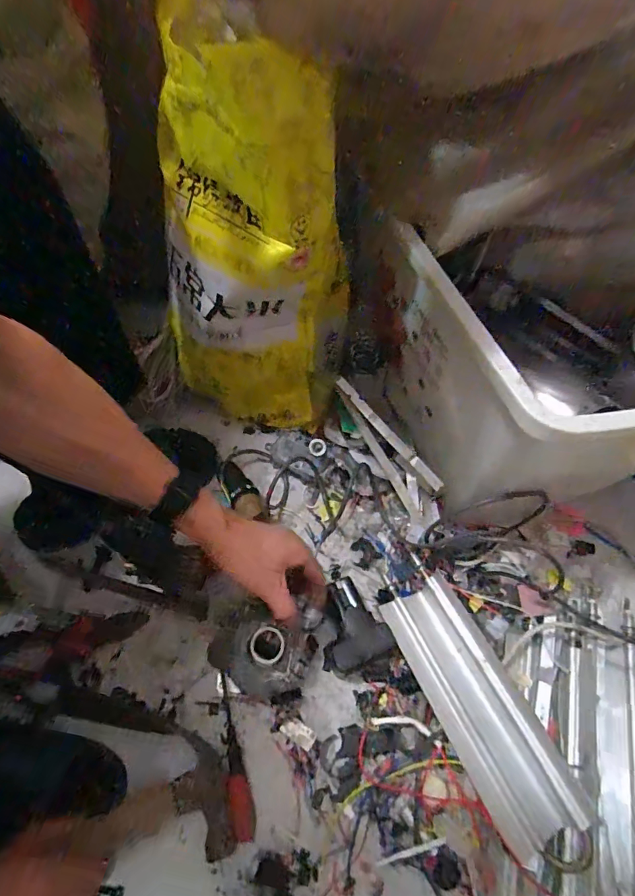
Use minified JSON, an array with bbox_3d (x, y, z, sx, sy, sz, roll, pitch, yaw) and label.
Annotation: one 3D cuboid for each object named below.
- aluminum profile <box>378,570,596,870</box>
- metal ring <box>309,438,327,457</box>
[{"bbox_3d":[0.172,0.279,0.490,0.098,0.018,0.255,-38,55,11],"label":"aluminum profile"},{"bbox_3d":[-0.001,-0.001,0.649,0.026,0.030,0.007,61,30,1],"label":"metal ring"}]

